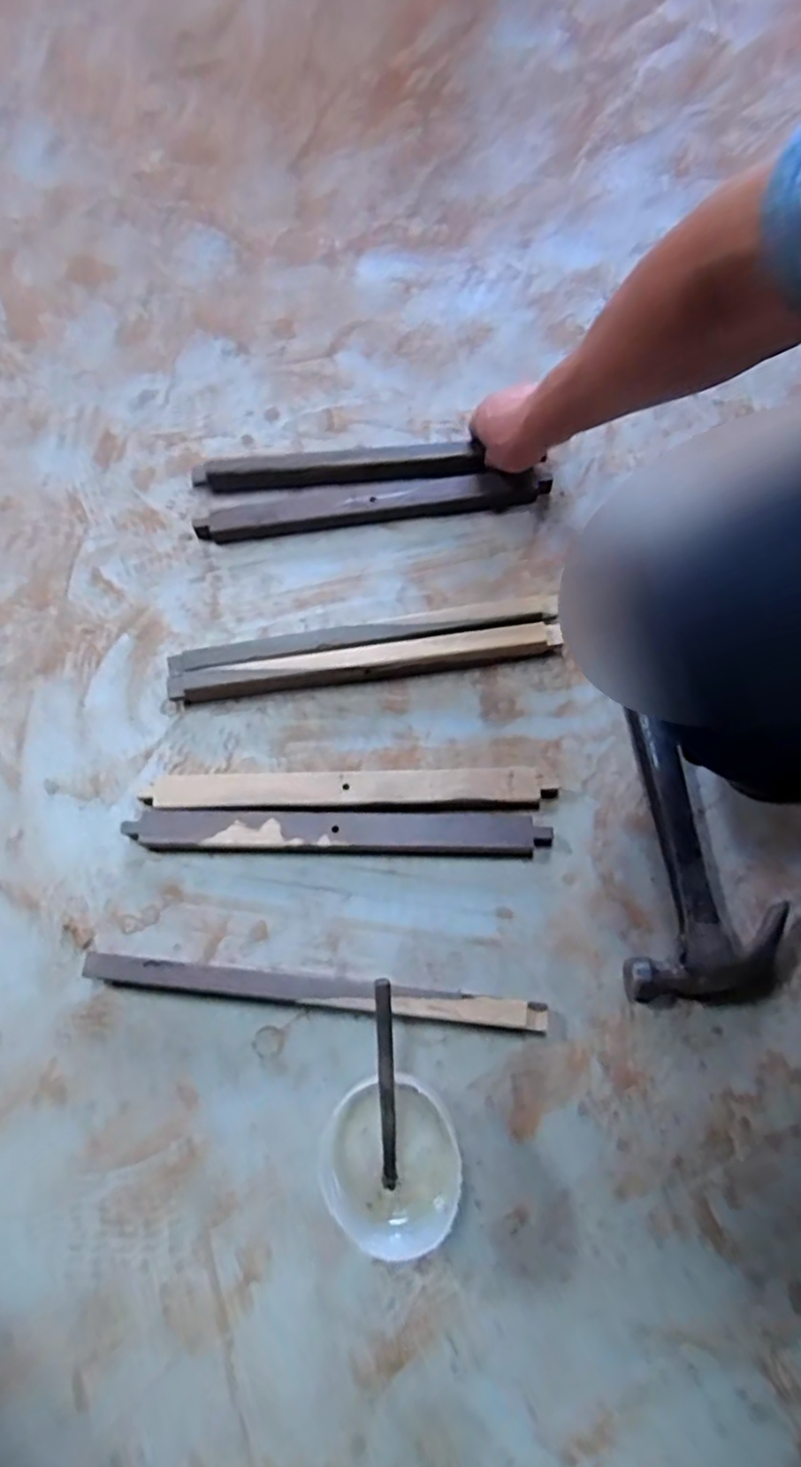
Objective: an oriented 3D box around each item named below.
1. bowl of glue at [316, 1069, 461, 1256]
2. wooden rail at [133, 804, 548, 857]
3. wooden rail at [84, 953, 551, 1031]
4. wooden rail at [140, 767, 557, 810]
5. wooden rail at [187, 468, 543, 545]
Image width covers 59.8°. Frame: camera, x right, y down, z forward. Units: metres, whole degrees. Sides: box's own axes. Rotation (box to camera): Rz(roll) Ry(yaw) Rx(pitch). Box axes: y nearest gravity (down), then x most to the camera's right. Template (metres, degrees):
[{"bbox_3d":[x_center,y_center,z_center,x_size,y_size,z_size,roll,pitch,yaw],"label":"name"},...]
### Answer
[{"bbox_3d":[-0.008,0.290,0.476,0.095,0.084,0.091,0,69,1],"label":"bowl of glue"},{"bbox_3d":[-0.054,0.082,0.590,0.346,0.025,0.035,1,69,1],"label":"wooden rail"},{"bbox_3d":[-0.068,0.199,0.542,0.351,0.031,0.022,5,69,3],"label":"wooden rail"},{"bbox_3d":[-0.046,0.050,0.605,0.342,0.025,0.032,-1,69,1],"label":"wooden rail"},{"bbox_3d":[-0.028,-0.231,0.701,0.344,0.020,0.041,-8,69,-1],"label":"wooden rail"}]

